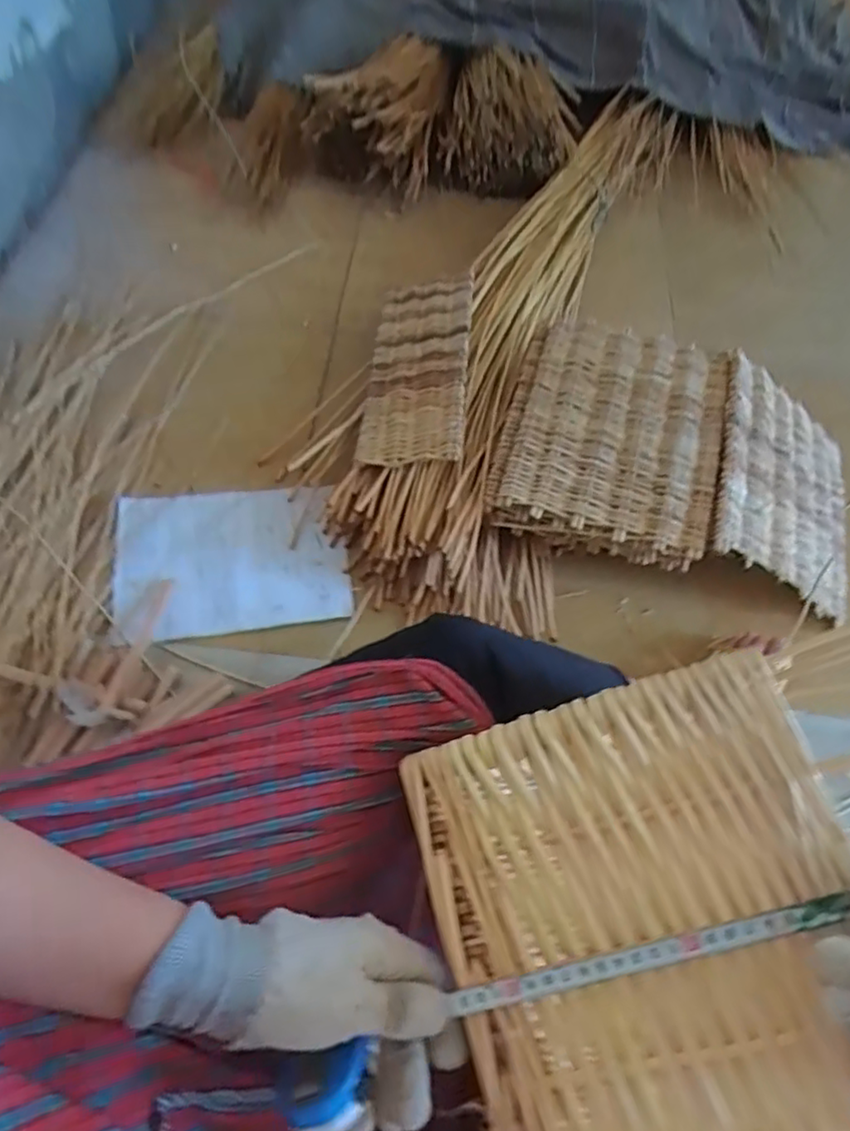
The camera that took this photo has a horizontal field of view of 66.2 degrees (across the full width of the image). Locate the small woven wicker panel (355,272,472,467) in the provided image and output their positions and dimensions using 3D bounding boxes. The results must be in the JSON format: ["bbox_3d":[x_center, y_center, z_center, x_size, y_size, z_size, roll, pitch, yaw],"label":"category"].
[{"bbox_3d":[-0.012,-0.302,0.980,0.151,0.025,0.373,-4,60,14],"label":"small woven wicker panel"}]

